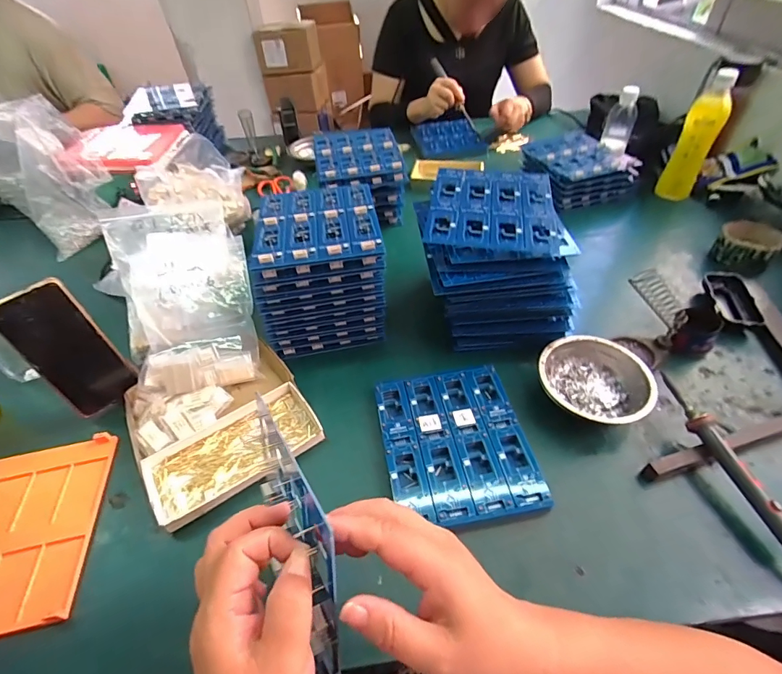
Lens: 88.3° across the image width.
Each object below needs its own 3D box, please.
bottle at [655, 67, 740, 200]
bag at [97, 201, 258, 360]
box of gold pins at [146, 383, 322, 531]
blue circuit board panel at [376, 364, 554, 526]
[{"bbox_3d":[0.529,-0.340,0.700,0.057,0.203,0.050,27,54,26],"label":"bottle"},{"bbox_3d":[-0.318,-0.095,0.603,0.189,0.052,0.301,-17,69,-14],"label":"bag"},{"bbox_3d":[-0.184,0.133,0.479,0.189,0.017,0.102,-29,52,-21],"label":"box of gold pins"},{"bbox_3d":[0.073,0.121,0.474,0.159,0.014,0.187,-9,47,-5],"label":"blue circuit board panel"}]

